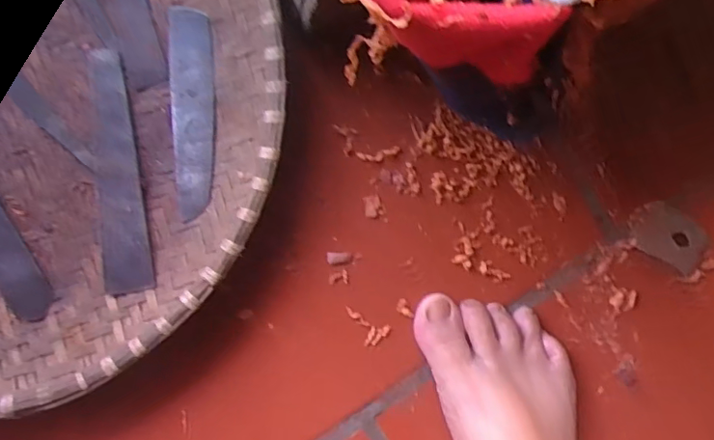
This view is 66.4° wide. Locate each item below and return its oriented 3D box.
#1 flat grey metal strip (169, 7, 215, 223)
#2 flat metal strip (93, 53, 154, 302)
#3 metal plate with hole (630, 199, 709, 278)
[{"bbox_3d":[-0.087,-0.057,0.290,0.022,0.005,0.108,-1,93,-9],"label":"flat grey metal strip"},{"bbox_3d":[-0.125,-0.025,0.286,0.023,0.004,0.125,-7,88,-5],"label":"flat metal strip"},{"bbox_3d":[0.199,0.011,0.345,0.054,0.010,0.034,28,89,-10],"label":"metal plate with hole"}]

